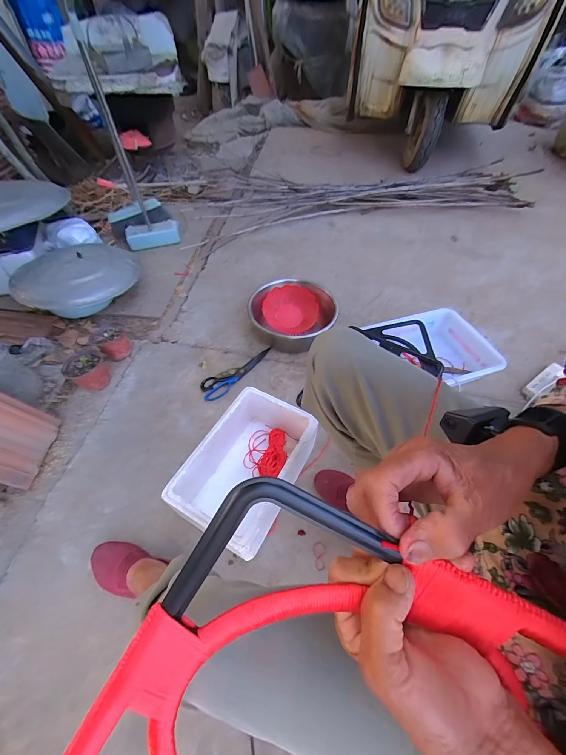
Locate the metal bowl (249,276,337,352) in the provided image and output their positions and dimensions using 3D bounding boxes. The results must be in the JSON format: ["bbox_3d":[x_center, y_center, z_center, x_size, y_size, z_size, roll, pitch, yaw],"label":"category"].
[{"bbox_3d":[0.039,-0.214,1.097,0.300,0.134,0.301,0,52,-1],"label":"metal bowl"}]

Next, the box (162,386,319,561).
[{"bbox_3d":[-0.088,0.219,0.736,0.247,0.161,0.331,23,55,16],"label":"box"}]

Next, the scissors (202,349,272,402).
[{"bbox_3d":[-0.151,-0.019,1.013,0.284,0.014,0.081,-34,60,-24],"label":"scissors"}]

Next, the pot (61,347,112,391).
[{"bbox_3d":[-0.645,-0.017,0.988,0.120,0.105,0.121,0,52,-1],"label":"pot"}]

